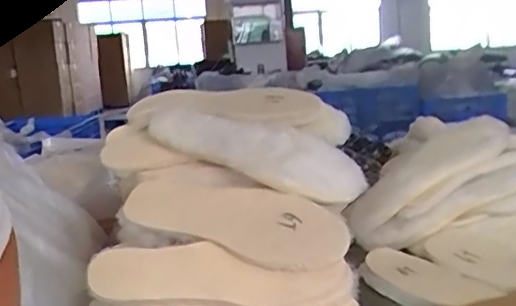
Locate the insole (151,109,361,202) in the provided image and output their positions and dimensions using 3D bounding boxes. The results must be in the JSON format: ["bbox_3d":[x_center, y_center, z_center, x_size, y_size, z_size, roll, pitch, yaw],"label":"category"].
[{"bbox_3d":[-0.009,-0.007,0.737,0.295,0.040,0.101,18,54,22],"label":"insole"}]

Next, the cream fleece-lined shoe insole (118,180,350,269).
[{"bbox_3d":[-0.031,0.076,0.663,0.271,0.084,0.009,15,-17,23],"label":"cream fleece-lined shoe insole"}]

